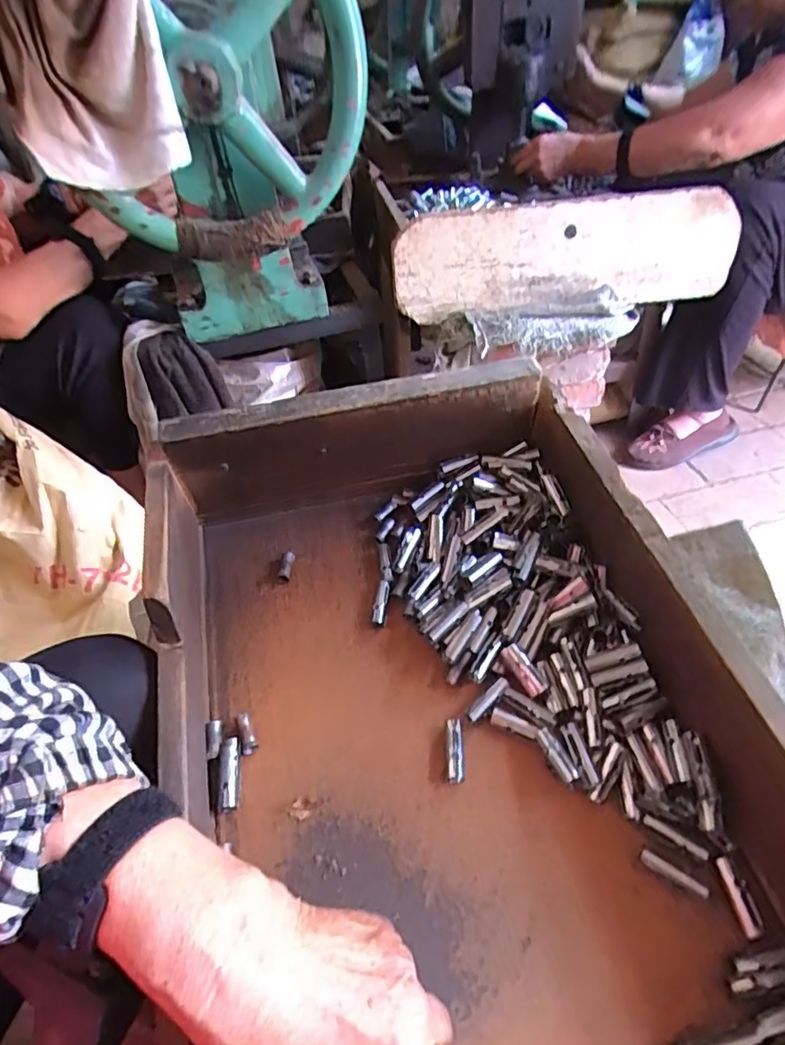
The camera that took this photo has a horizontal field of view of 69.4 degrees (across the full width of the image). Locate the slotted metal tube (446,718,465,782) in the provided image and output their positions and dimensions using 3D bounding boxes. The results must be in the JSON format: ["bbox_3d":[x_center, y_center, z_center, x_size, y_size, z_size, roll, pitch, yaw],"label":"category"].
[{"bbox_3d":[0.041,0.147,0.368,0.011,0.013,0.037,0,47,4],"label":"slotted metal tube"}]

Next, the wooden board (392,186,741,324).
[{"bbox_3d":[0.254,-0.386,0.830,0.504,0.140,0.050,-4,47,1],"label":"wooden board"}]

